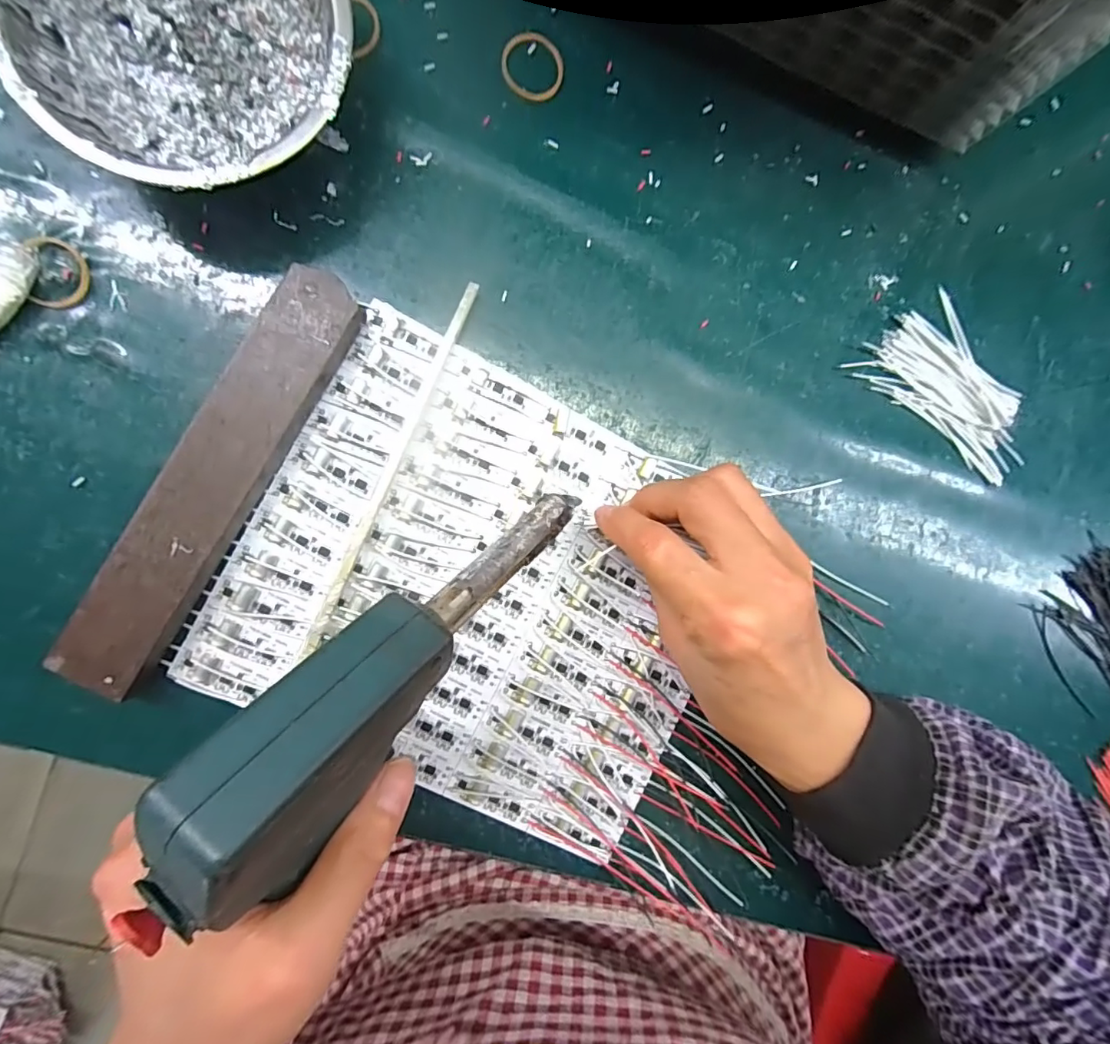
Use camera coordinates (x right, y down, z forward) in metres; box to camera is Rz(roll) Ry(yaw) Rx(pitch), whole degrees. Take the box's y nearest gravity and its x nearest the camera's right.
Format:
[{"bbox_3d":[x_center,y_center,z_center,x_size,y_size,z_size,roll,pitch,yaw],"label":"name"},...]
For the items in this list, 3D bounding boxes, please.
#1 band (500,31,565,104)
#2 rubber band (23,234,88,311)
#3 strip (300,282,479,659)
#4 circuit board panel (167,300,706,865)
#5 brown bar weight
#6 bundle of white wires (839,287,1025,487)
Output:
[{"bbox_3d":[-0.010,-0.219,0.248,0.030,0.004,0.030,0,92,-8],"label":"band"},{"bbox_3d":[-0.213,-0.107,0.223,0.021,0.004,0.030,-2,92,-8],"label":"rubber band"},{"bbox_3d":[-0.076,-0.026,0.242,0.006,0.010,0.182,24,89,-8],"label":"strip"},{"bbox_3d":[-0.030,0.035,0.253,0.225,0.008,0.194,28,88,-8],"label":"circuit board panel"},{"bbox_3d":[-0.149,-0.019,0.229,0.035,0.018,0.197,30,88,-8],"label":"brown bar weight"},{"bbox_3d":[0.223,-0.076,0.288,0.109,0.007,0.065,37,87,-8],"label":"bundle of white wires"}]

